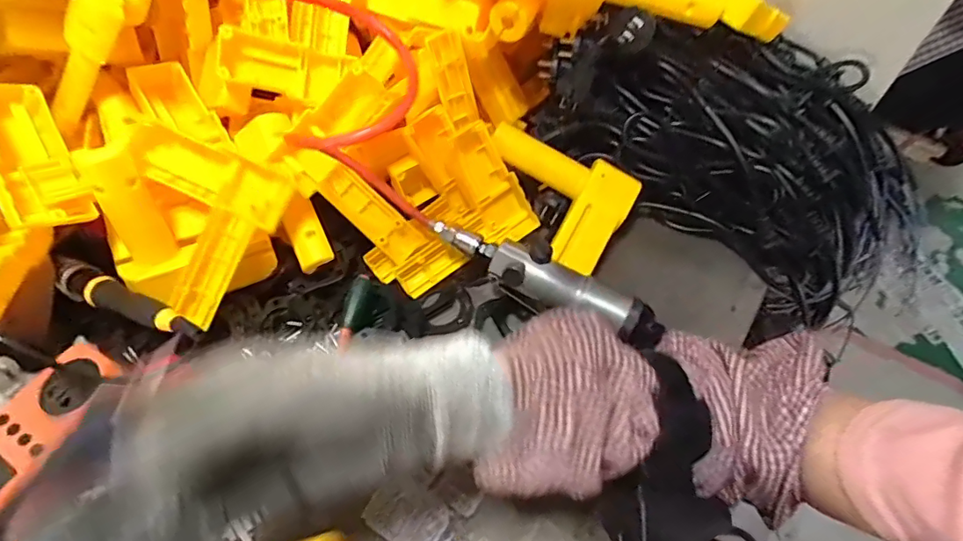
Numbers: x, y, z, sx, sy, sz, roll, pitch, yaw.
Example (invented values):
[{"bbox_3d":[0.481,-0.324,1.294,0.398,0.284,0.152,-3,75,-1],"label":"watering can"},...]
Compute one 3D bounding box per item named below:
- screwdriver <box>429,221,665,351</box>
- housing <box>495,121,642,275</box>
[{"bbox_3d":[0.053,0.012,0.436,0.207,0.049,0.038,22,60,16],"label":"screwdriver"},{"bbox_3d":[0.065,-0.069,0.475,0.136,0.025,0.095,28,83,16],"label":"housing"}]

